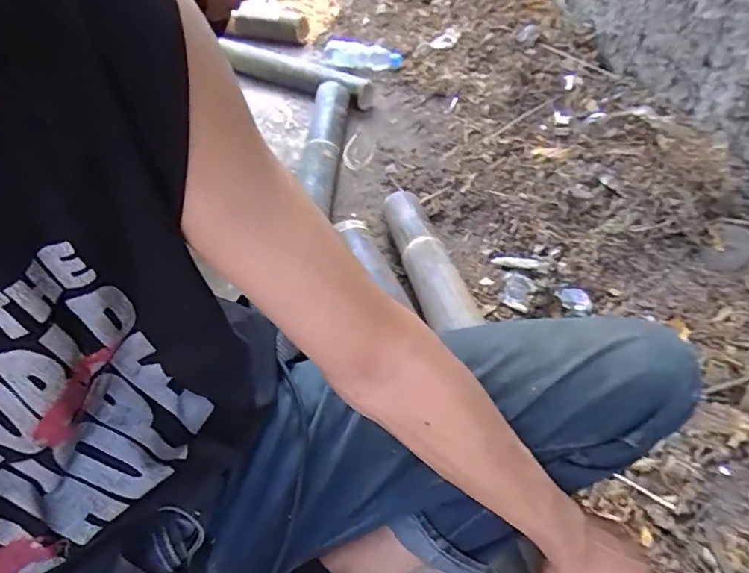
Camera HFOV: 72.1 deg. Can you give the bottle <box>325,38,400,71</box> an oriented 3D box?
[{"bbox_3d":[-0.042,-0.691,1.534,0.254,0.054,0.076,20,55,21],"label":"bottle"}]

